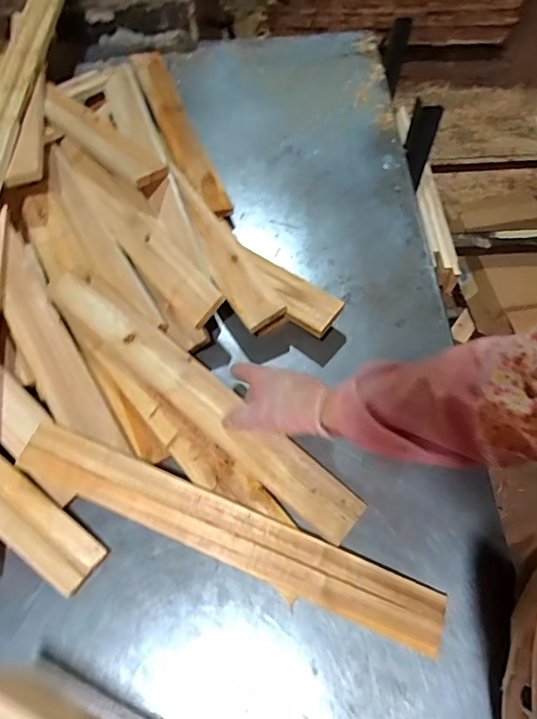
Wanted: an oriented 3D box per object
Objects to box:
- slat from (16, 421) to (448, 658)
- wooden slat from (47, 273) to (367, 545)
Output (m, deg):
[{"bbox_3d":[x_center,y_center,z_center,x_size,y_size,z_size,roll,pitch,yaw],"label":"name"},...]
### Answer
[{"bbox_3d":[-0.048,0.190,0.519,0.485,0.026,0.062,19,65,11],"label":"slat"},{"bbox_3d":[-0.086,0.040,0.576,0.473,0.017,0.060,39,67,11],"label":"wooden slat"}]

